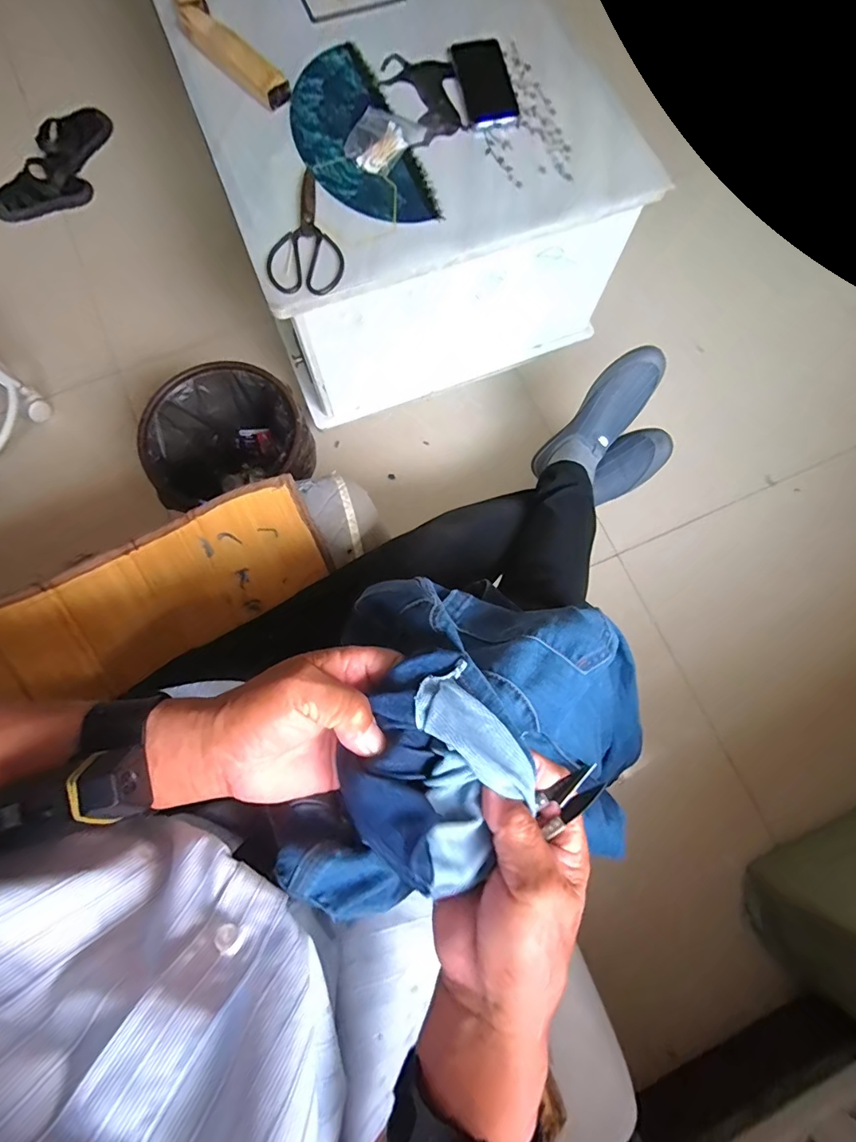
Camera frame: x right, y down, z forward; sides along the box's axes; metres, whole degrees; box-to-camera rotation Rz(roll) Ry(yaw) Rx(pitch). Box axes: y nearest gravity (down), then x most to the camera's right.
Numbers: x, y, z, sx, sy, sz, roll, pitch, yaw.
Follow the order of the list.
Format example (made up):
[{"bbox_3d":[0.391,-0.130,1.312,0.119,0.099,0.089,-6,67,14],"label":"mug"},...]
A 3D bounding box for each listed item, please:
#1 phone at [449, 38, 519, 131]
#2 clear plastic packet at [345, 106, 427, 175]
[{"bbox_3d":[0.086,-0.725,0.701,0.077,0.016,0.159,-13,77,-4],"label":"phone"},{"bbox_3d":[-0.066,-0.618,0.670,0.085,0.014,0.114,30,78,6],"label":"clear plastic packet"}]

